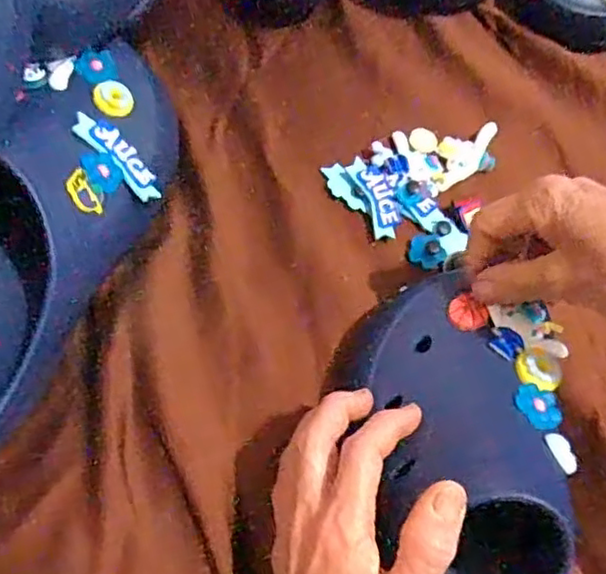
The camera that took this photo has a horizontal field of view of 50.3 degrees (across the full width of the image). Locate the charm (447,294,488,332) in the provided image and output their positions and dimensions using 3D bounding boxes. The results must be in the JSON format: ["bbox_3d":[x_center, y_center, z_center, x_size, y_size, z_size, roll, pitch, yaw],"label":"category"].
[{"bbox_3d":[0.091,0.016,0.359,0.018,0.010,0.021,-46,61,-7],"label":"charm"}]

